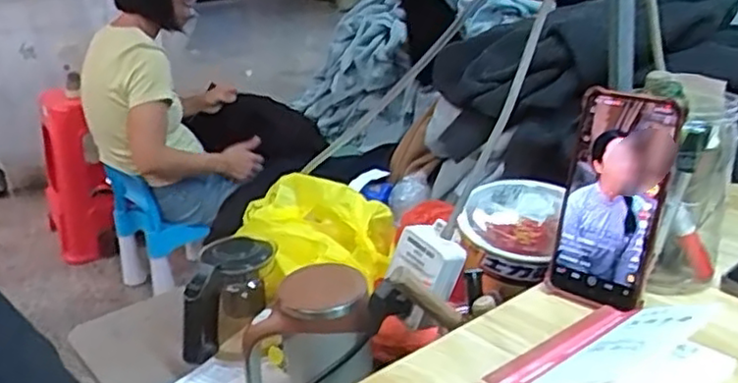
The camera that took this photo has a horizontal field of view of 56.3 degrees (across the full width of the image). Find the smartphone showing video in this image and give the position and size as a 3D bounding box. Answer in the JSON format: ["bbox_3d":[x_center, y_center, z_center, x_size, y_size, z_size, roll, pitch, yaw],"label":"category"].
[{"bbox_3d":[0.186,0.007,0.533,0.079,0.162,0.017,19,13,40],"label":"smartphone showing video"}]

